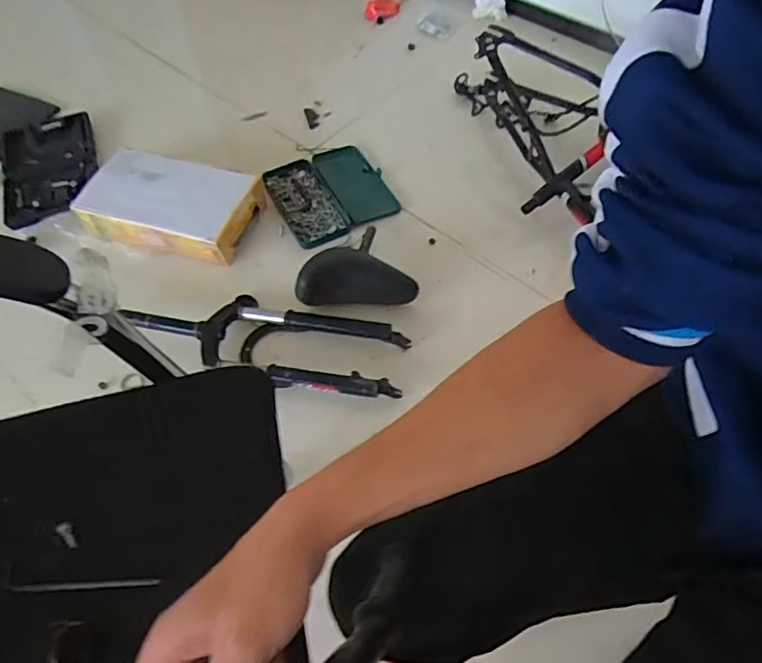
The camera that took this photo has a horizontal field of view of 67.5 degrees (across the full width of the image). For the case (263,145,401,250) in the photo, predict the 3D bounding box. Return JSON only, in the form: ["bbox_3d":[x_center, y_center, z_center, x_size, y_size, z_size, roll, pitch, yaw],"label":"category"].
[{"bbox_3d":[-0.114,-0.317,1.282,0.248,0.032,0.254,-22,57,-12],"label":"case"}]

